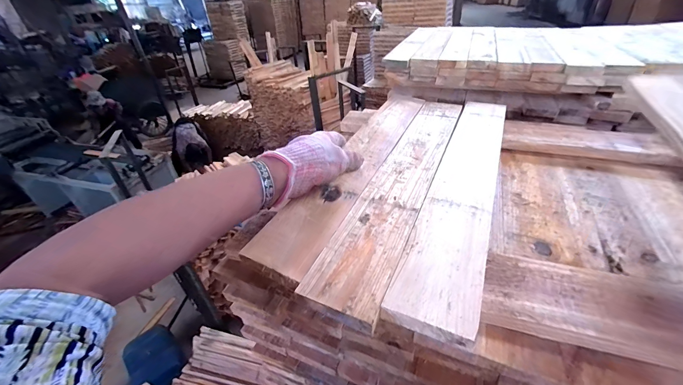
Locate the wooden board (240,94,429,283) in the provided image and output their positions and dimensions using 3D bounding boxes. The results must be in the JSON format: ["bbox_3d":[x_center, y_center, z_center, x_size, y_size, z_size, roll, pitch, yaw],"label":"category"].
[{"bbox_3d":[0.035,-0.061,0.444,0.071,0.009,0.477,13,39,23],"label":"wooden board"}]

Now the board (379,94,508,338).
[{"bbox_3d":[0.172,-0.024,0.398,0.078,0.021,0.481,12,39,23],"label":"board"}]

